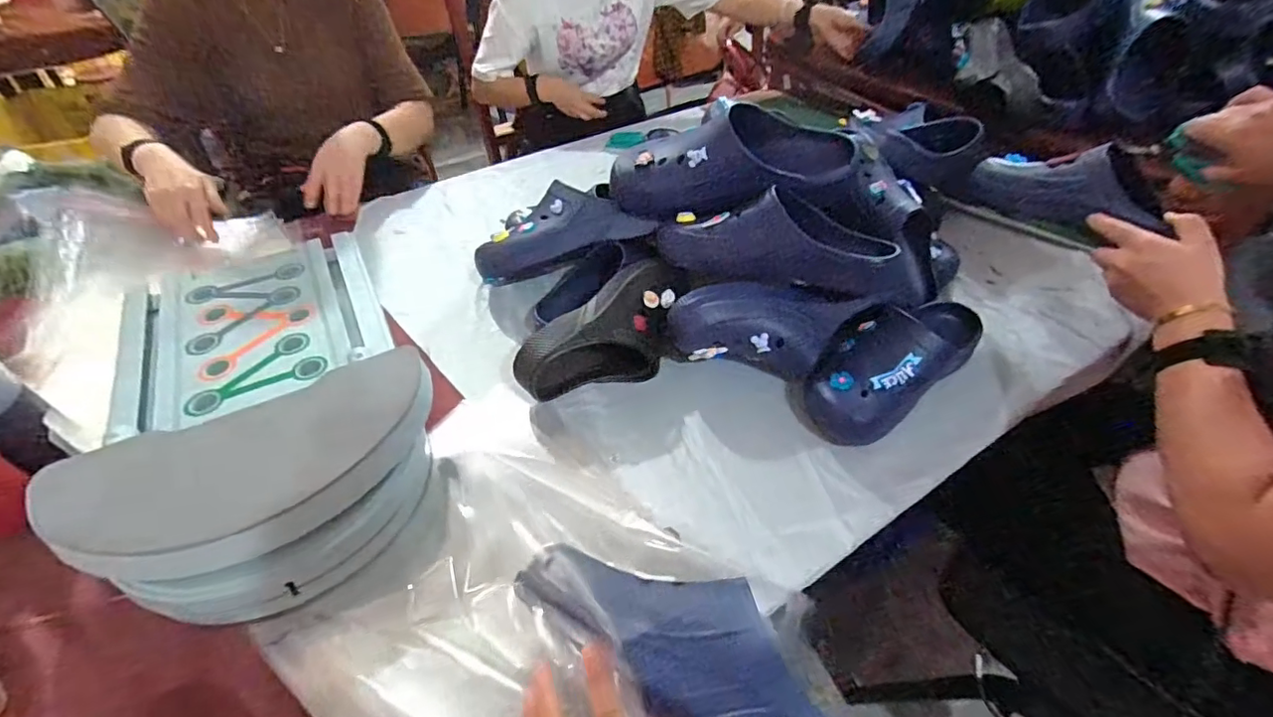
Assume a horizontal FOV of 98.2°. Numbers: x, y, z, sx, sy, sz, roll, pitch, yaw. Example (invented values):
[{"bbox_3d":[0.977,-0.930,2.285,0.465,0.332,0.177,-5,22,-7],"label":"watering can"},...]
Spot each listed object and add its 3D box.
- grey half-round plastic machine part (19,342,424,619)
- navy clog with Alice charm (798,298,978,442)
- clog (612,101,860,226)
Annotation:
[{"bbox_3d":[-0.324,0.127,0.517,0.313,0.140,0.144,-28,51,-25],"label":"grey half-round plastic machine part"},{"bbox_3d":[0.312,-0.003,0.667,0.253,0.086,0.121,-30,52,-26],"label":"navy clog with Alice charm"},{"bbox_3d":[0.112,-0.247,0.682,0.295,0.104,0.090,-8,44,13],"label":"clog"}]

